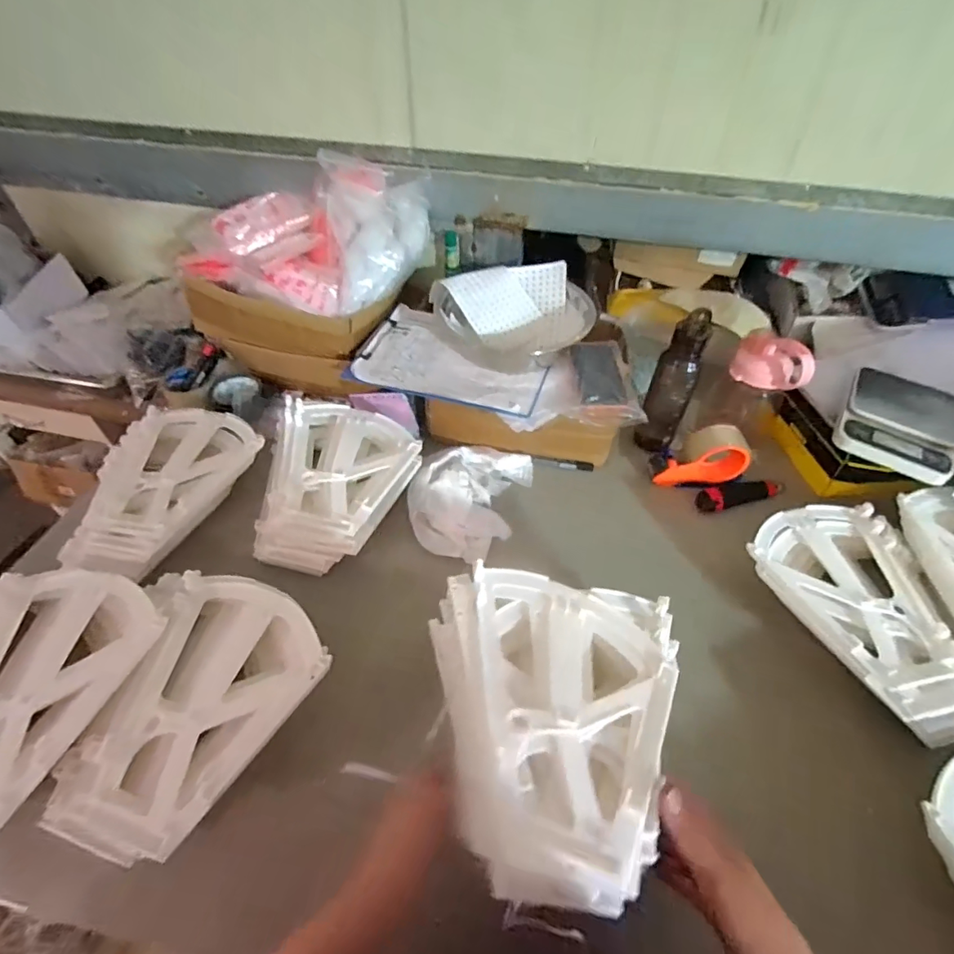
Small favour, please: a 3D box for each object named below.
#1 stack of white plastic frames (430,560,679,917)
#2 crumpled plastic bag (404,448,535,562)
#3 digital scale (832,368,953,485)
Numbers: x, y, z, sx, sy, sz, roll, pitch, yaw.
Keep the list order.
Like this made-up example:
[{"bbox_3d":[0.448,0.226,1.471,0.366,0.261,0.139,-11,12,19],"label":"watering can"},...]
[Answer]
[{"bbox_3d":[0.072,0.226,0.464,0.247,0.116,0.272,3,48,2],"label":"stack of white plastic frames"},{"bbox_3d":[-0.016,0.027,0.762,0.163,0.054,0.213,17,50,14],"label":"crumpled plastic bag"},{"bbox_3d":[0.632,-0.086,0.730,0.151,0.045,0.190,28,53,22],"label":"digital scale"}]

